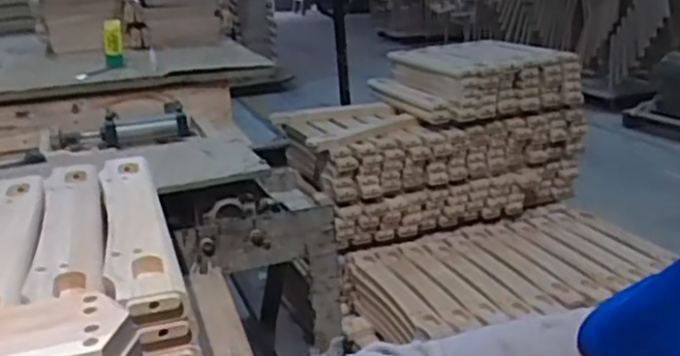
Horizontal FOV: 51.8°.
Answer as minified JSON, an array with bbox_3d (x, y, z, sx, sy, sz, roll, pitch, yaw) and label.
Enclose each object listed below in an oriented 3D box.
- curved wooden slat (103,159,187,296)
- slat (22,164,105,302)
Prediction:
[{"bbox_3d":[-0.253,0.044,0.864,0.071,0.026,0.468,-9,20,-17],"label":"curved wooden slat"},{"bbox_3d":[-0.334,0.055,0.869,0.070,0.027,0.421,-9,20,-17],"label":"slat"}]

